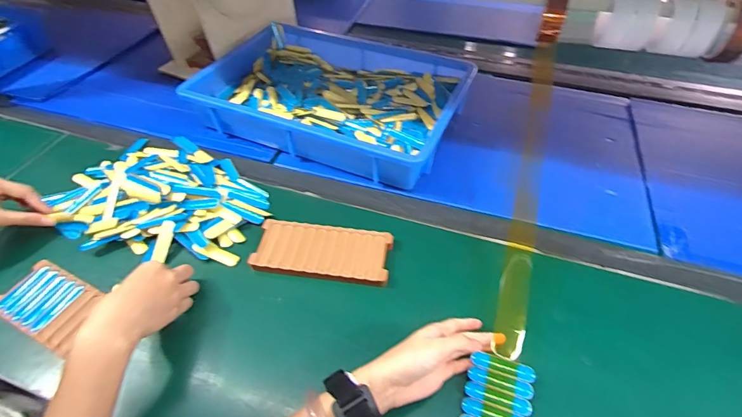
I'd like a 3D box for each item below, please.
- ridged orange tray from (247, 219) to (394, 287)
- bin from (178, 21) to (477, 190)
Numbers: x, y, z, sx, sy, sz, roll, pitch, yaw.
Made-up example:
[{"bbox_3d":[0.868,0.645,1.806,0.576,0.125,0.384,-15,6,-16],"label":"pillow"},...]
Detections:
[{"bbox_3d":[-0.062,0.054,0.502,0.171,0.016,0.081,4,48,5],"label":"ridged orange tray"},{"bbox_3d":[-0.062,-0.202,0.686,0.421,0.075,0.293,20,51,17],"label":"bin"}]

